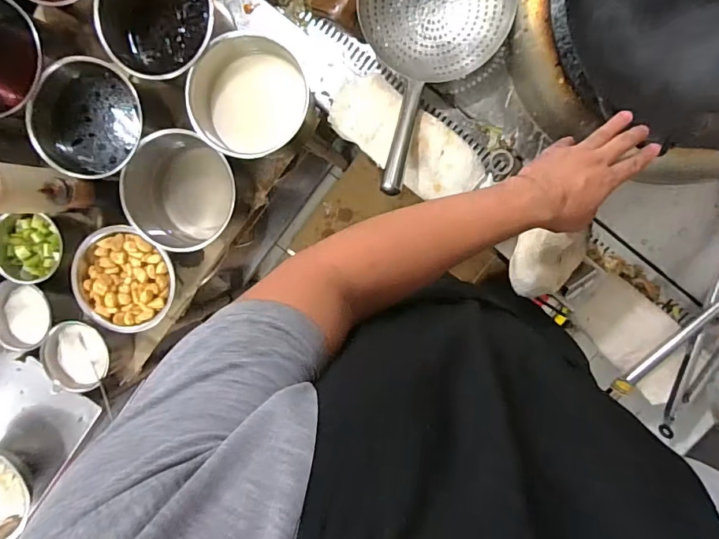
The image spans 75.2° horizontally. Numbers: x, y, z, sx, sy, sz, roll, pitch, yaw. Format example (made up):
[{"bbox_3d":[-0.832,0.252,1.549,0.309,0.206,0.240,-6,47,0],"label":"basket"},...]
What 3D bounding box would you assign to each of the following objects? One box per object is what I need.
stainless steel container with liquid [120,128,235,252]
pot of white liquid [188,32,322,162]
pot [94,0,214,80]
[{"bbox_3d":[-0.262,-0.122,0.739,0.164,0.142,0.164,1,97,5],"label":"stainless steel container with liquid"},{"bbox_3d":[-0.162,-0.253,0.707,0.161,0.113,0.160,1,97,5],"label":"pot of white liquid"},{"bbox_3d":[-0.286,-0.379,0.700,0.166,0.116,0.159,1,97,5],"label":"pot"}]

